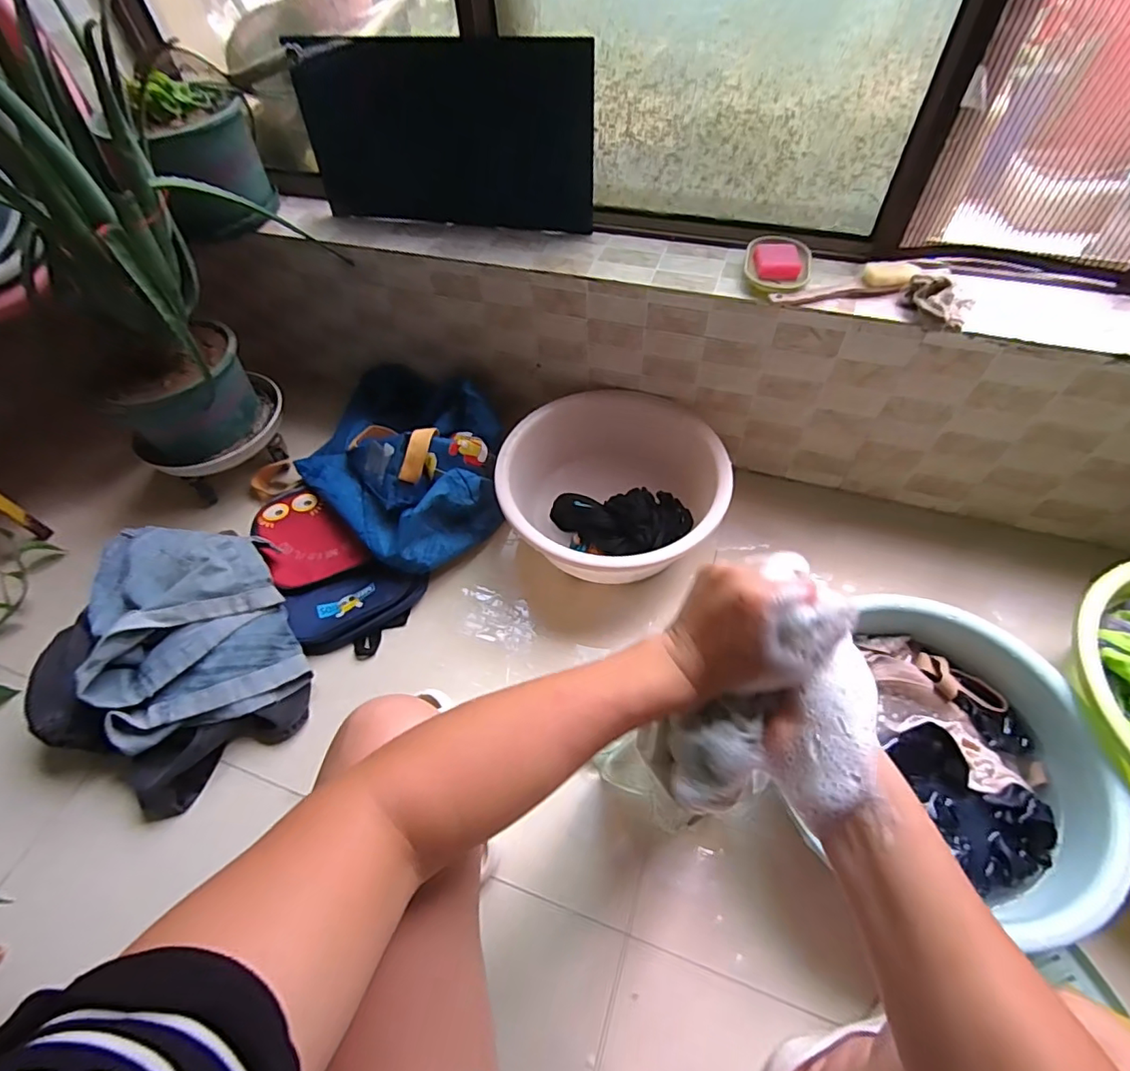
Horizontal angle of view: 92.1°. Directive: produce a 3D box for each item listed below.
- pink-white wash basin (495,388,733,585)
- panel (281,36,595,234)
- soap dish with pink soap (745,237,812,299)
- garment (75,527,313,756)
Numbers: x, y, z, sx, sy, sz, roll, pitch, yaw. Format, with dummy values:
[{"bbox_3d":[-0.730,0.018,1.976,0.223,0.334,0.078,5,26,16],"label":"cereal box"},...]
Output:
[{"bbox_3d":[0.082,-0.078,0.956,0.374,0.139,0.361,-2,55,3],"label":"pink-white wash basin"},{"bbox_3d":[-0.197,-0.657,0.904,0.499,0.248,0.022,11,42,12],"label":"panel"},{"bbox_3d":[0.325,-0.413,0.832,0.093,0.031,0.127,8,56,10],"label":"soap dish with pink soap"},{"bbox_3d":[-0.581,0.126,0.847,0.249,0.162,0.355,-27,58,-14],"label":"garment"}]

